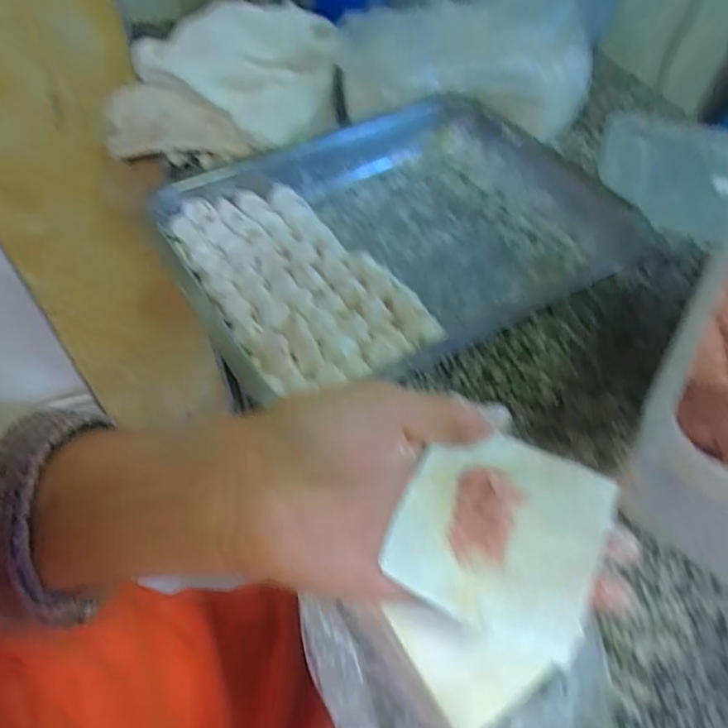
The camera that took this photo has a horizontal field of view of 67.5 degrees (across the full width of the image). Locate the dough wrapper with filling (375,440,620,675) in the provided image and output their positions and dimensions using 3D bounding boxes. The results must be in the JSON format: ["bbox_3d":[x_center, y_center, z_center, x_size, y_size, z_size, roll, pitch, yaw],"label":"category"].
[{"bbox_3d":[0.055,0.066,0.219,0.074,0.021,0.072,20,54,13],"label":"dough wrapper with filling"}]

